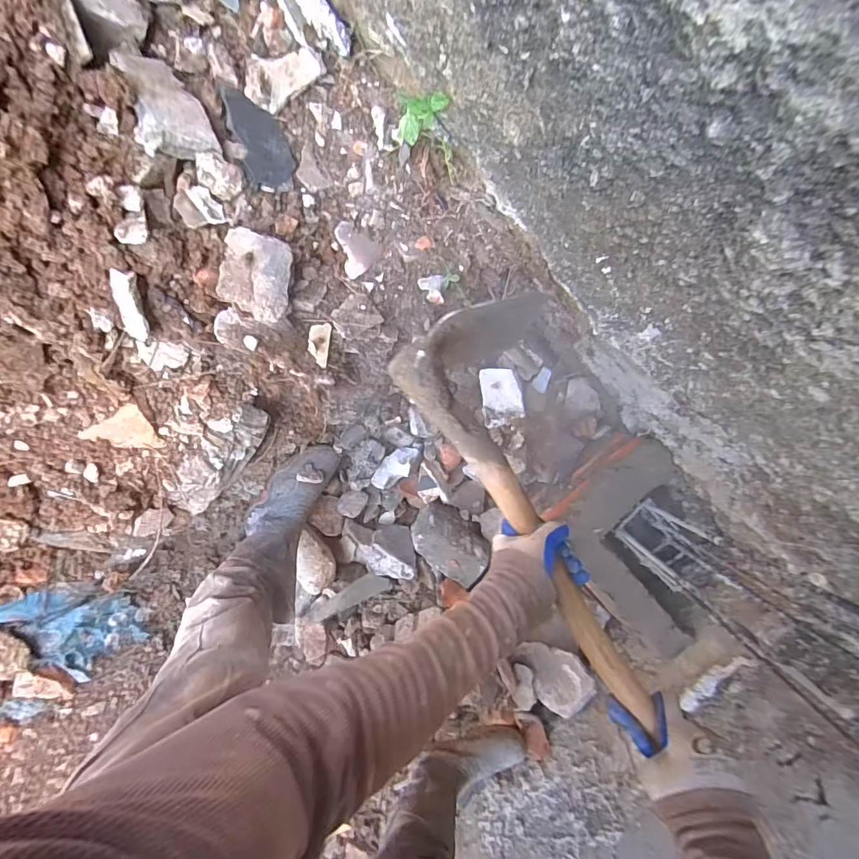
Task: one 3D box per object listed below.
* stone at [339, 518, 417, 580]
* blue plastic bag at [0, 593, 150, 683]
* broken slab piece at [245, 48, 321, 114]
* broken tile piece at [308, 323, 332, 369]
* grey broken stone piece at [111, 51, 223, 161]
[{"bbox_3d":[-0.121,0.284,1.102,0.184,0.098,0.107,10,97,-5],"label":"stone"},{"bbox_3d":[-0.653,0.356,0.865,0.152,0.035,0.217,-44,121,-28],"label":"blue plastic bag"},{"bbox_3d":[-0.193,-0.467,0.628,0.100,0.037,0.057,0,98,-3],"label":"broken slab piece"},{"bbox_3d":[-0.179,-0.137,0.760,0.034,0.010,0.069,5,106,-23],"label":"broken tile piece"},{"bbox_3d":[-0.342,-0.410,0.606,0.088,0.042,0.132,-26,90,-36],"label":"grey broken stone piece"}]

